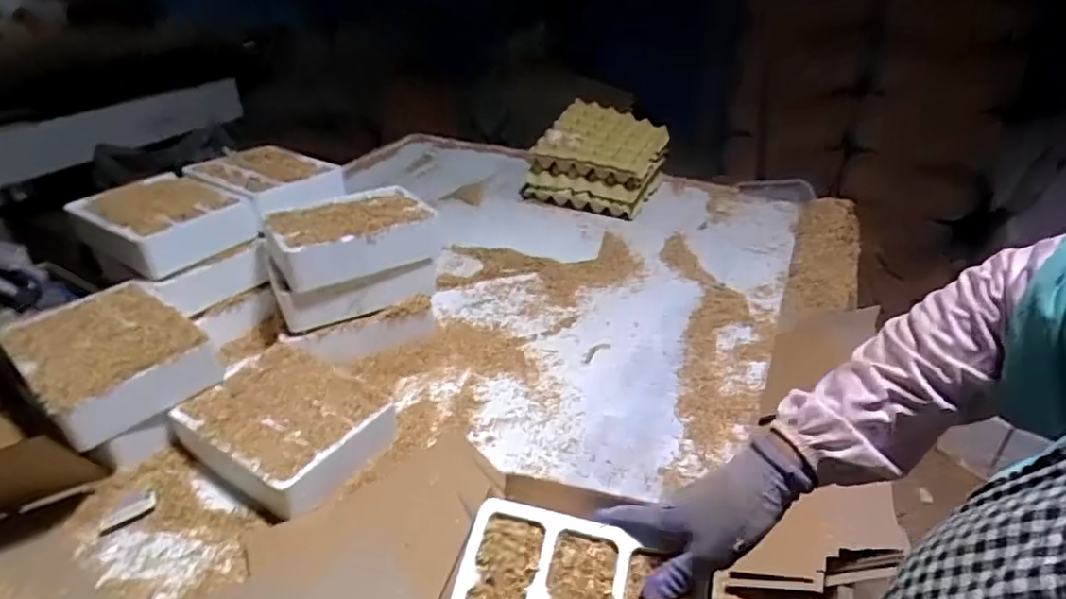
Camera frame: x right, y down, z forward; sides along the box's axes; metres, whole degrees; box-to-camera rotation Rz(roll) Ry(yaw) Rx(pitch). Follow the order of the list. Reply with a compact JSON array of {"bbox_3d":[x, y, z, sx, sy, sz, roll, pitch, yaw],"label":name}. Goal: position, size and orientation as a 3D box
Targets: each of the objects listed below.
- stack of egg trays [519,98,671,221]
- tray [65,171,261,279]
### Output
[{"bbox_3d":[0.167,-0.365,1.550,0.315,0.203,0.250,12,34,17],"label":"stack of egg trays"},{"bbox_3d":[-0.607,-0.131,0.983,0.259,0.065,0.194,20,37,27],"label":"tray"}]

